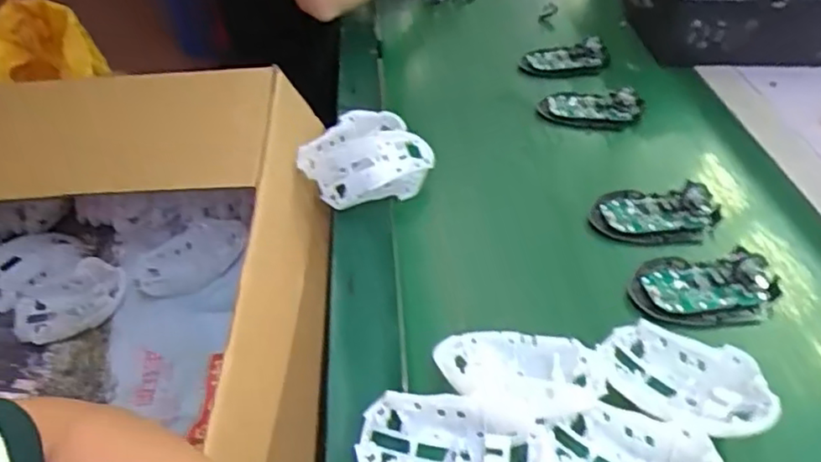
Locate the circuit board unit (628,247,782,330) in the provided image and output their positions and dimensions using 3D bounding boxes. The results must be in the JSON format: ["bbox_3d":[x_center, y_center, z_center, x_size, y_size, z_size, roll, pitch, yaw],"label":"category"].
[{"bbox_3d":[0.240,0.045,0.524,0.111,0.029,0.072,-2,41,-1],"label":"circuit board unit"}]

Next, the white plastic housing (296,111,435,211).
[{"bbox_3d":[-0.047,-0.076,0.655,0.117,0.062,0.111,-21,45,-22],"label":"white plastic housing"}]

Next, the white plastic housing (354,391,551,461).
[{"bbox_3d":[0.025,0.138,0.406,0.115,0.032,0.064,2,41,3],"label":"white plastic housing"}]

